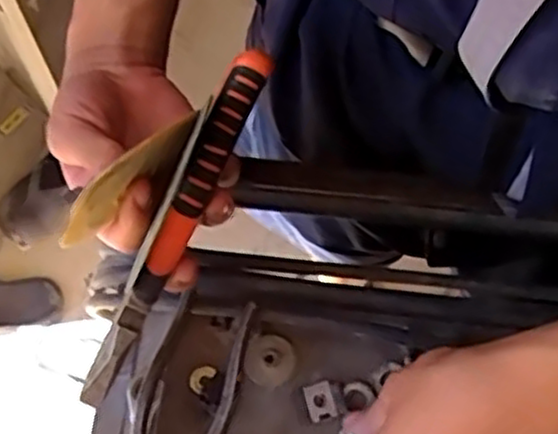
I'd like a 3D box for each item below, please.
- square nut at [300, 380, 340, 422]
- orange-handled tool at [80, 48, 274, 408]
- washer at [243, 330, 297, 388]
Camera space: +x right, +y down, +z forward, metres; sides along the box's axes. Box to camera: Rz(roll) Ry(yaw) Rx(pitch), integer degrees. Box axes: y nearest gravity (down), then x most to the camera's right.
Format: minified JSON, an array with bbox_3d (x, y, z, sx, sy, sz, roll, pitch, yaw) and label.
[{"bbox_3d":[0.024,0.106,0.432,0.017,0.006,0.022,-18,71,-8],"label":"square nut"},{"bbox_3d":[-0.052,0.006,0.371,0.018,0.014,0.190,28,96,8],"label":"orange-handled tool"},{"bbox_3d":[-0.005,0.083,0.439,0.028,0.009,0.030,1,70,-2],"label":"washer"}]

